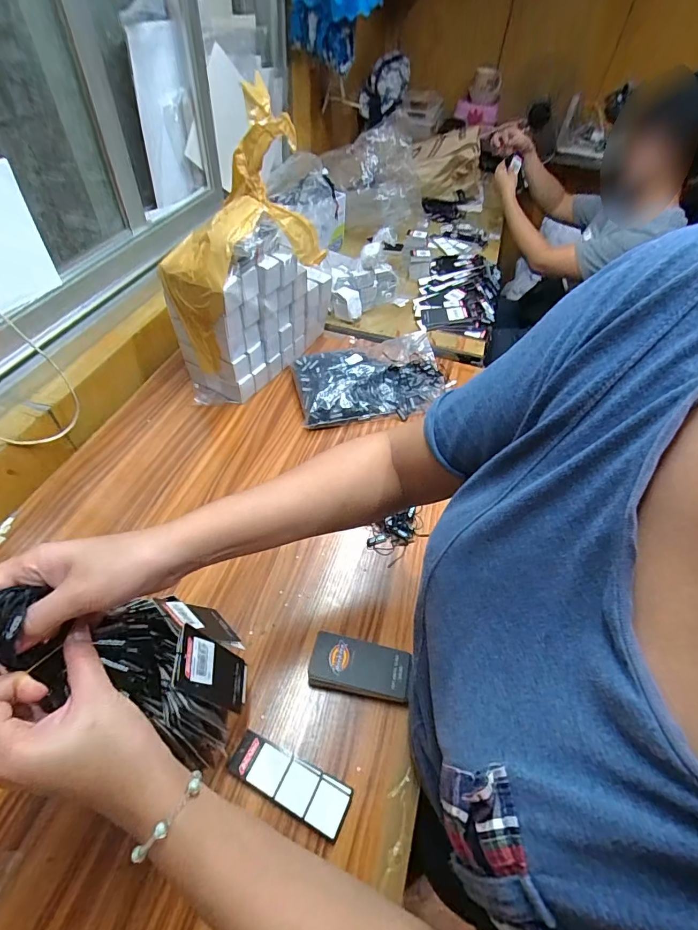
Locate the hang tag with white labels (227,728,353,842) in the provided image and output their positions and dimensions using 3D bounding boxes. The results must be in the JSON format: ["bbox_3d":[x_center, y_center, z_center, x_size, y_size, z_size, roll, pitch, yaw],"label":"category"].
[{"bbox_3d":[-0.059,0.309,0.415,0.121,0.011,0.041,24,51,11],"label":"hang tag with white labels"}]

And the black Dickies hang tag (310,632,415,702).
[{"bbox_3d":[0.012,0.231,0.481,0.109,0.027,0.053,12,51,5],"label":"black Dickies hang tag"}]

